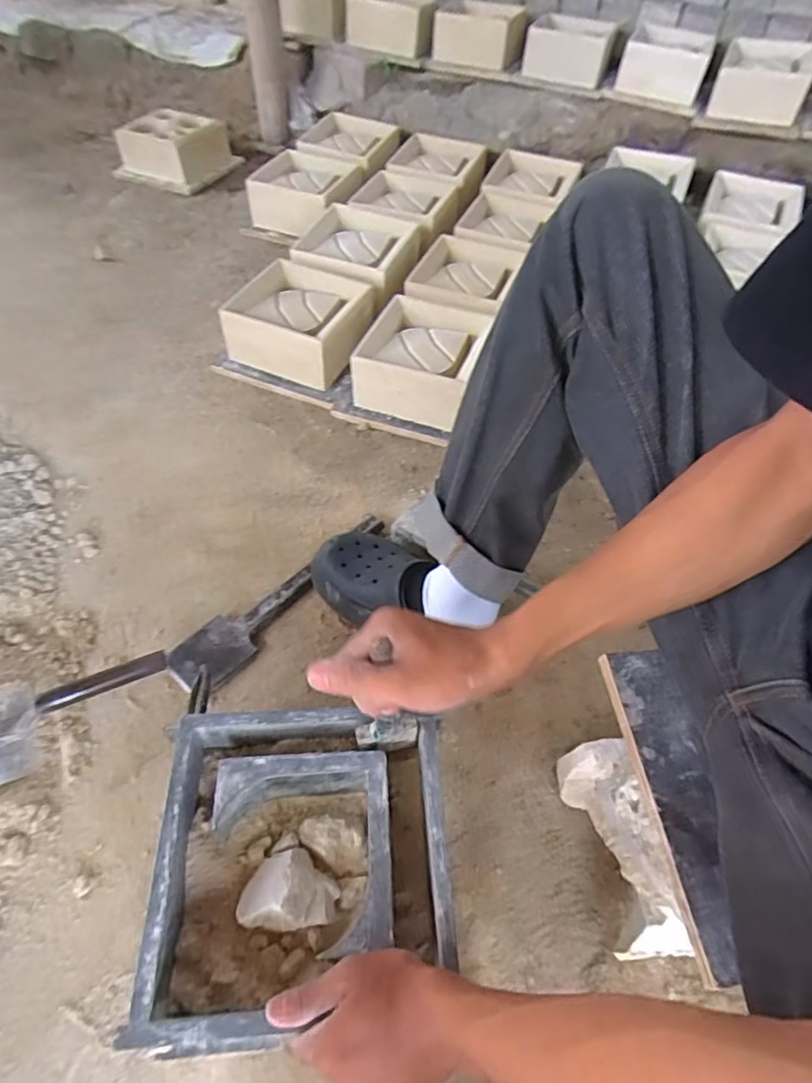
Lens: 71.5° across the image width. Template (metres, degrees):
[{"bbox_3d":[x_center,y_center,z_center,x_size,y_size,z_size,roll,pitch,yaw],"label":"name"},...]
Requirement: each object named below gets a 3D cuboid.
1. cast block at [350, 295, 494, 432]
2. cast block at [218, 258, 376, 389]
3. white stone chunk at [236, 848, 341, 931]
[{"bbox_3d":[0.034,-0.322,0.993,0.191,0.091,0.230,17,54,10],"label":"cast block"},{"bbox_3d":[-0.188,-0.398,1.033,0.223,0.101,0.215,22,54,10],"label":"cast block"},{"bbox_3d":[-0.097,0.284,0.463,0.080,0.034,0.058,-5,54,-10],"label":"white stone chunk"}]

